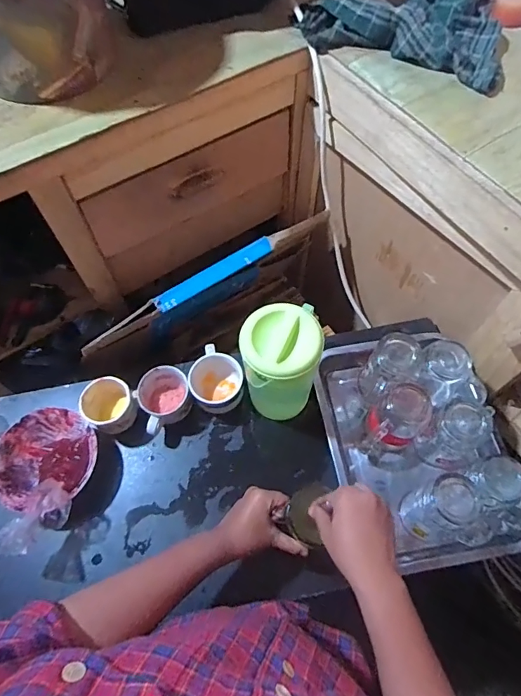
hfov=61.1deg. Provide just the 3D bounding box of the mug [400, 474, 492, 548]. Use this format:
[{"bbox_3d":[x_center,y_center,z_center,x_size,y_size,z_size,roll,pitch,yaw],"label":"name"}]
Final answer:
[{"bbox_3d":[0.256,0.224,0.605,0.097,0.127,0.073,8,64,6],"label":"mug"}]

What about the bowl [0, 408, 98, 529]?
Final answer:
[{"bbox_3d":[-0.320,0.169,0.661,0.143,0.068,0.150,-1,64,2],"label":"bowl"}]

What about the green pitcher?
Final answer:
[{"bbox_3d":[0.029,0.025,0.648,0.105,0.179,0.103,-10,64,-3],"label":"green pitcher"}]

